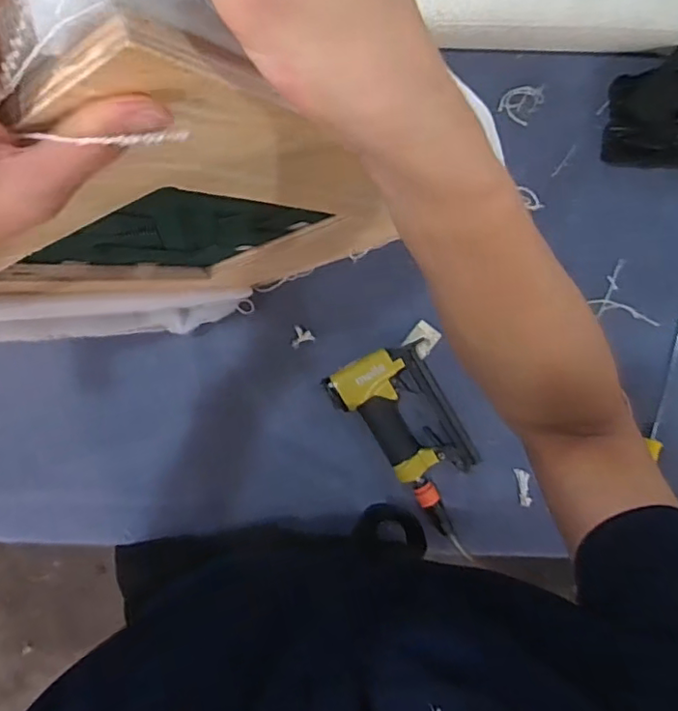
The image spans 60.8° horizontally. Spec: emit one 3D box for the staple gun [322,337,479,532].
[{"bbox_3d":[0.105,0.111,0.763,0.133,0.048,0.256,-25,92,1],"label":"staple gun"}]

